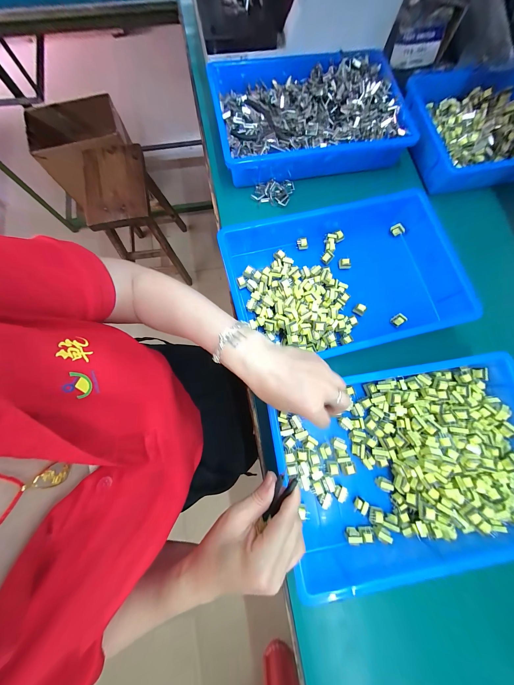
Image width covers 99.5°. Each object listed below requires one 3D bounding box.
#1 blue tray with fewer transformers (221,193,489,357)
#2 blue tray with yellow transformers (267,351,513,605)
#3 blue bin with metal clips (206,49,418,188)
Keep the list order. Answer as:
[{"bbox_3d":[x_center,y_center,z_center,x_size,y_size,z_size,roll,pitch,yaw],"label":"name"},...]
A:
[{"bbox_3d":[0.141,-0.104,0.383,0.371,0.082,0.244,-12,79,-4],"label":"blue tray with fewer transformers"},{"bbox_3d":[0.219,0.165,0.315,0.378,0.061,0.251,-9,79,-3],"label":"blue tray with yellow transformers"},{"bbox_3d":[0.099,-0.452,0.437,0.344,0.058,0.241,-10,79,-3],"label":"blue bin with metal clips"}]

